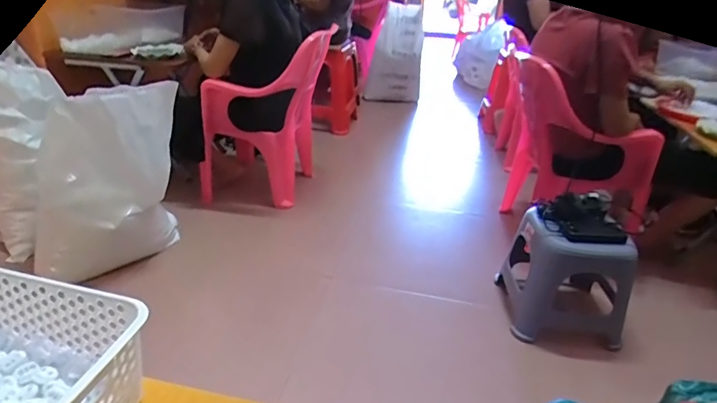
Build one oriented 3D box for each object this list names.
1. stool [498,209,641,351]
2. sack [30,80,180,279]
[{"bbox_3d":[0.599,0.218,1.361,0.305,0.320,0.279,5,28,2],"label":"stool"},{"bbox_3d":[-0.748,-0.067,1.443,0.400,0.601,0.280,-6,32,-41],"label":"sack"}]

